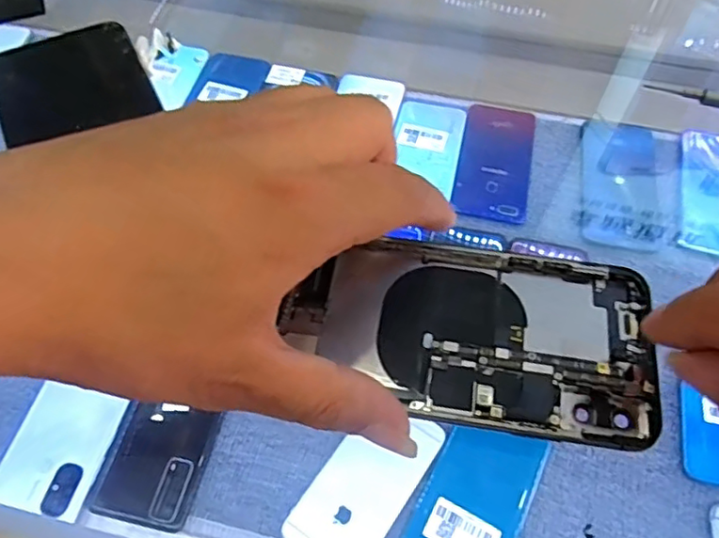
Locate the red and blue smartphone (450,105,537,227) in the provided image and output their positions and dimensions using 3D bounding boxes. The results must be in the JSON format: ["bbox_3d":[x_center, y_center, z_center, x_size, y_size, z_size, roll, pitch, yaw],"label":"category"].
[{"bbox_3d":[0.144,-0.115,0.620,0.075,0.010,0.157,11,60,8],"label":"red and blue smartphone"}]

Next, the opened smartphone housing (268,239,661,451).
[{"bbox_3d":[0.041,0.023,0.218,0.129,0.006,0.069,8,59,6],"label":"opened smartphone housing"}]

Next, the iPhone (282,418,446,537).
[{"bbox_3d":[0.005,0.164,0.451,0.066,0.009,0.131,31,64,18],"label":"iPhone"}]

